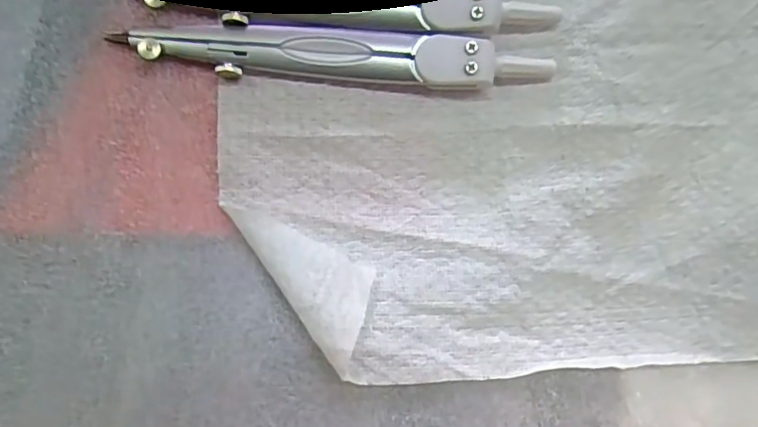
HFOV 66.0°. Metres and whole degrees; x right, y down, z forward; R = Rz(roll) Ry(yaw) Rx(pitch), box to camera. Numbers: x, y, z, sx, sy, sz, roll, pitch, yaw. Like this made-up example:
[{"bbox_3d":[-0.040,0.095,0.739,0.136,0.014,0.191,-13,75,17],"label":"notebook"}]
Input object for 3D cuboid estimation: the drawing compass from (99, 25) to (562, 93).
[{"bbox_3d":[-0.012,-0.047,0.174,0.125,0.009,0.016,4,88,-4],"label":"drawing compass"}]

